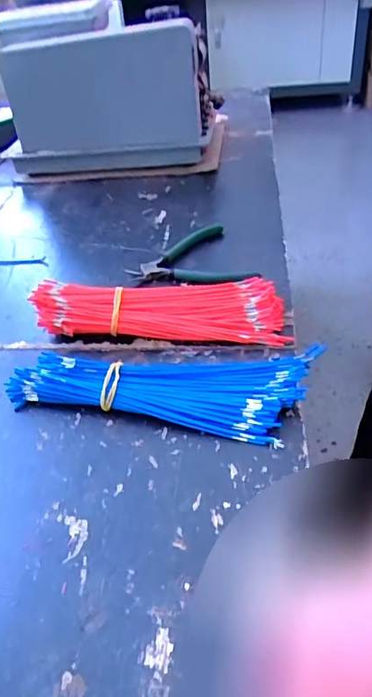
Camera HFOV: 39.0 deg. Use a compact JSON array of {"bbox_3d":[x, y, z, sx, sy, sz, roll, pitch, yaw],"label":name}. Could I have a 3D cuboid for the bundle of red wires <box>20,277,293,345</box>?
[{"bbox_3d":[-0.027,-0.042,0.532,0.251,0.042,0.078,1,40,9],"label":"bundle of red wires"}]

